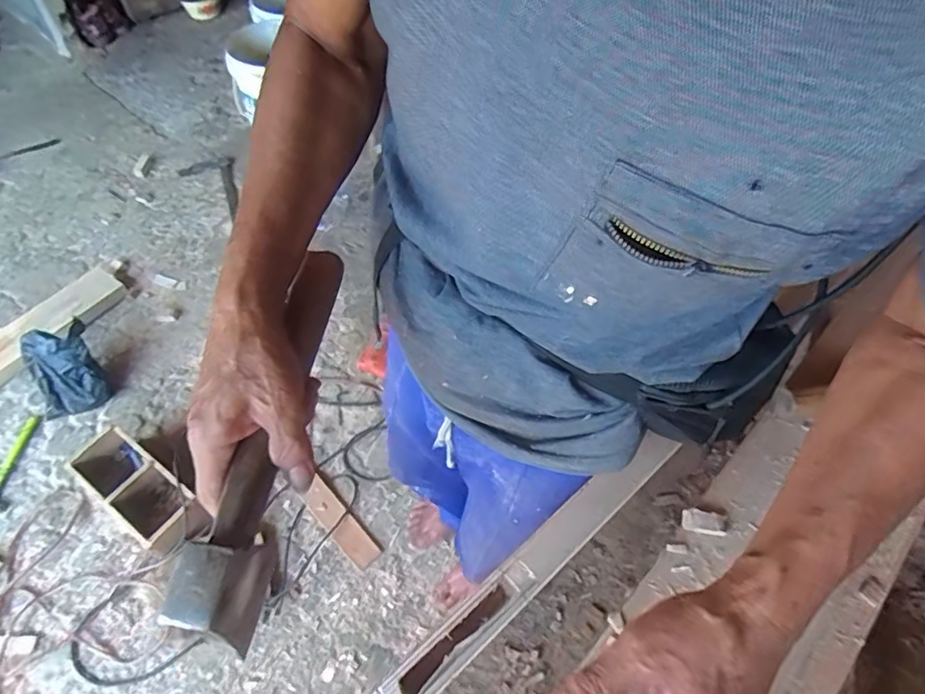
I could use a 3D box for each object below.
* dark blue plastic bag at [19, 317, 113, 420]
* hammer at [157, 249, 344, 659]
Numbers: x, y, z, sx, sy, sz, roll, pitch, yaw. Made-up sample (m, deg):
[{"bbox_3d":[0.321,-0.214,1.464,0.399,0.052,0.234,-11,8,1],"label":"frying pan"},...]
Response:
[{"bbox_3d":[-0.960,0.055,1.352,0.150,0.180,0.154,-17,58,-15],"label":"dark blue plastic bag"},{"bbox_3d":[-0.131,0.054,0.389,0.034,0.069,0.271,9,66,2],"label":"hammer"}]

